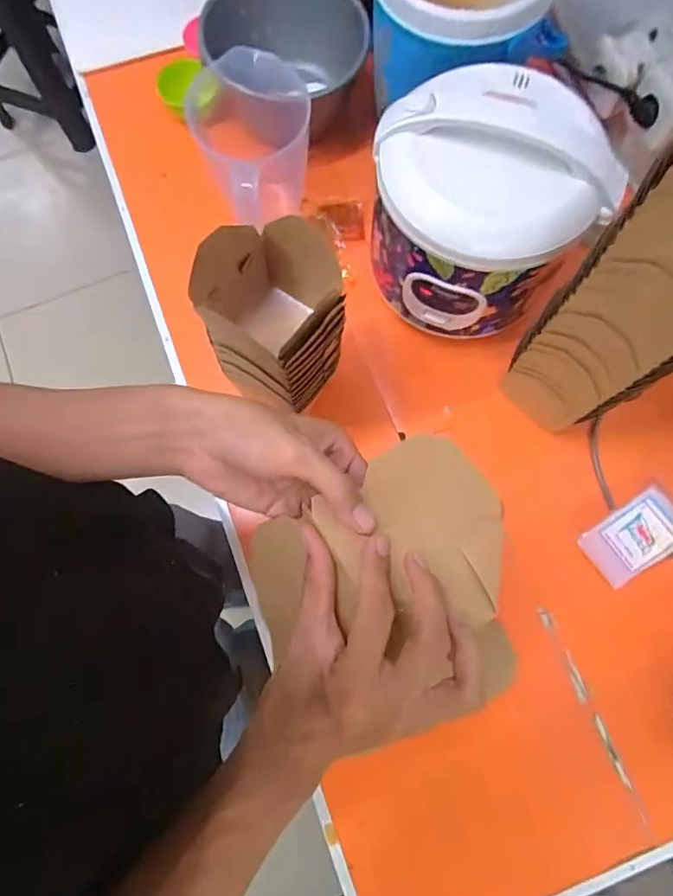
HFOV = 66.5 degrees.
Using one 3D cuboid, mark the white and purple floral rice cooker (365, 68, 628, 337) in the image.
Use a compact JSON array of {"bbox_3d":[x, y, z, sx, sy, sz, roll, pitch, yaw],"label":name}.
[{"bbox_3d":[0.167,-0.274,0.616,0.216,0.213,0.213,0,76,0],"label":"white and purple floral rice cooker"}]

